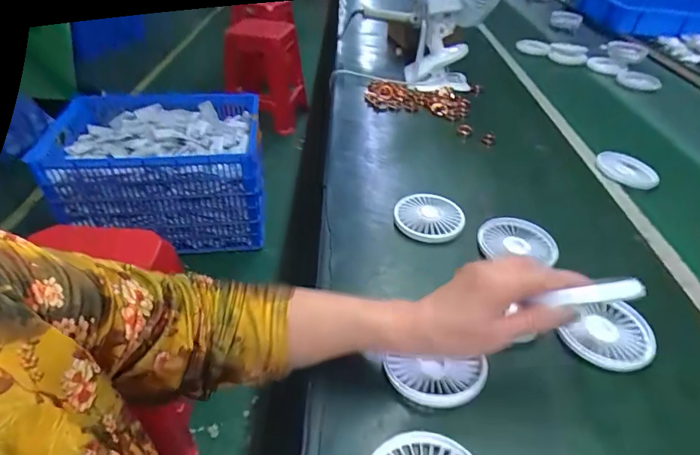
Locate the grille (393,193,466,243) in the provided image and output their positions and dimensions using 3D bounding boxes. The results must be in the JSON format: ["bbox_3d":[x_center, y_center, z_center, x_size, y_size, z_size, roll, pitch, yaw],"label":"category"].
[{"bbox_3d":[0.103,-0.016,0.562,0.089,0.012,0.087,5,48,-4],"label":"grille"}]

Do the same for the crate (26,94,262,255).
[{"bbox_3d":[-0.597,-0.169,1.424,0.604,0.374,0.413,0,41,-5],"label":"crate"}]

